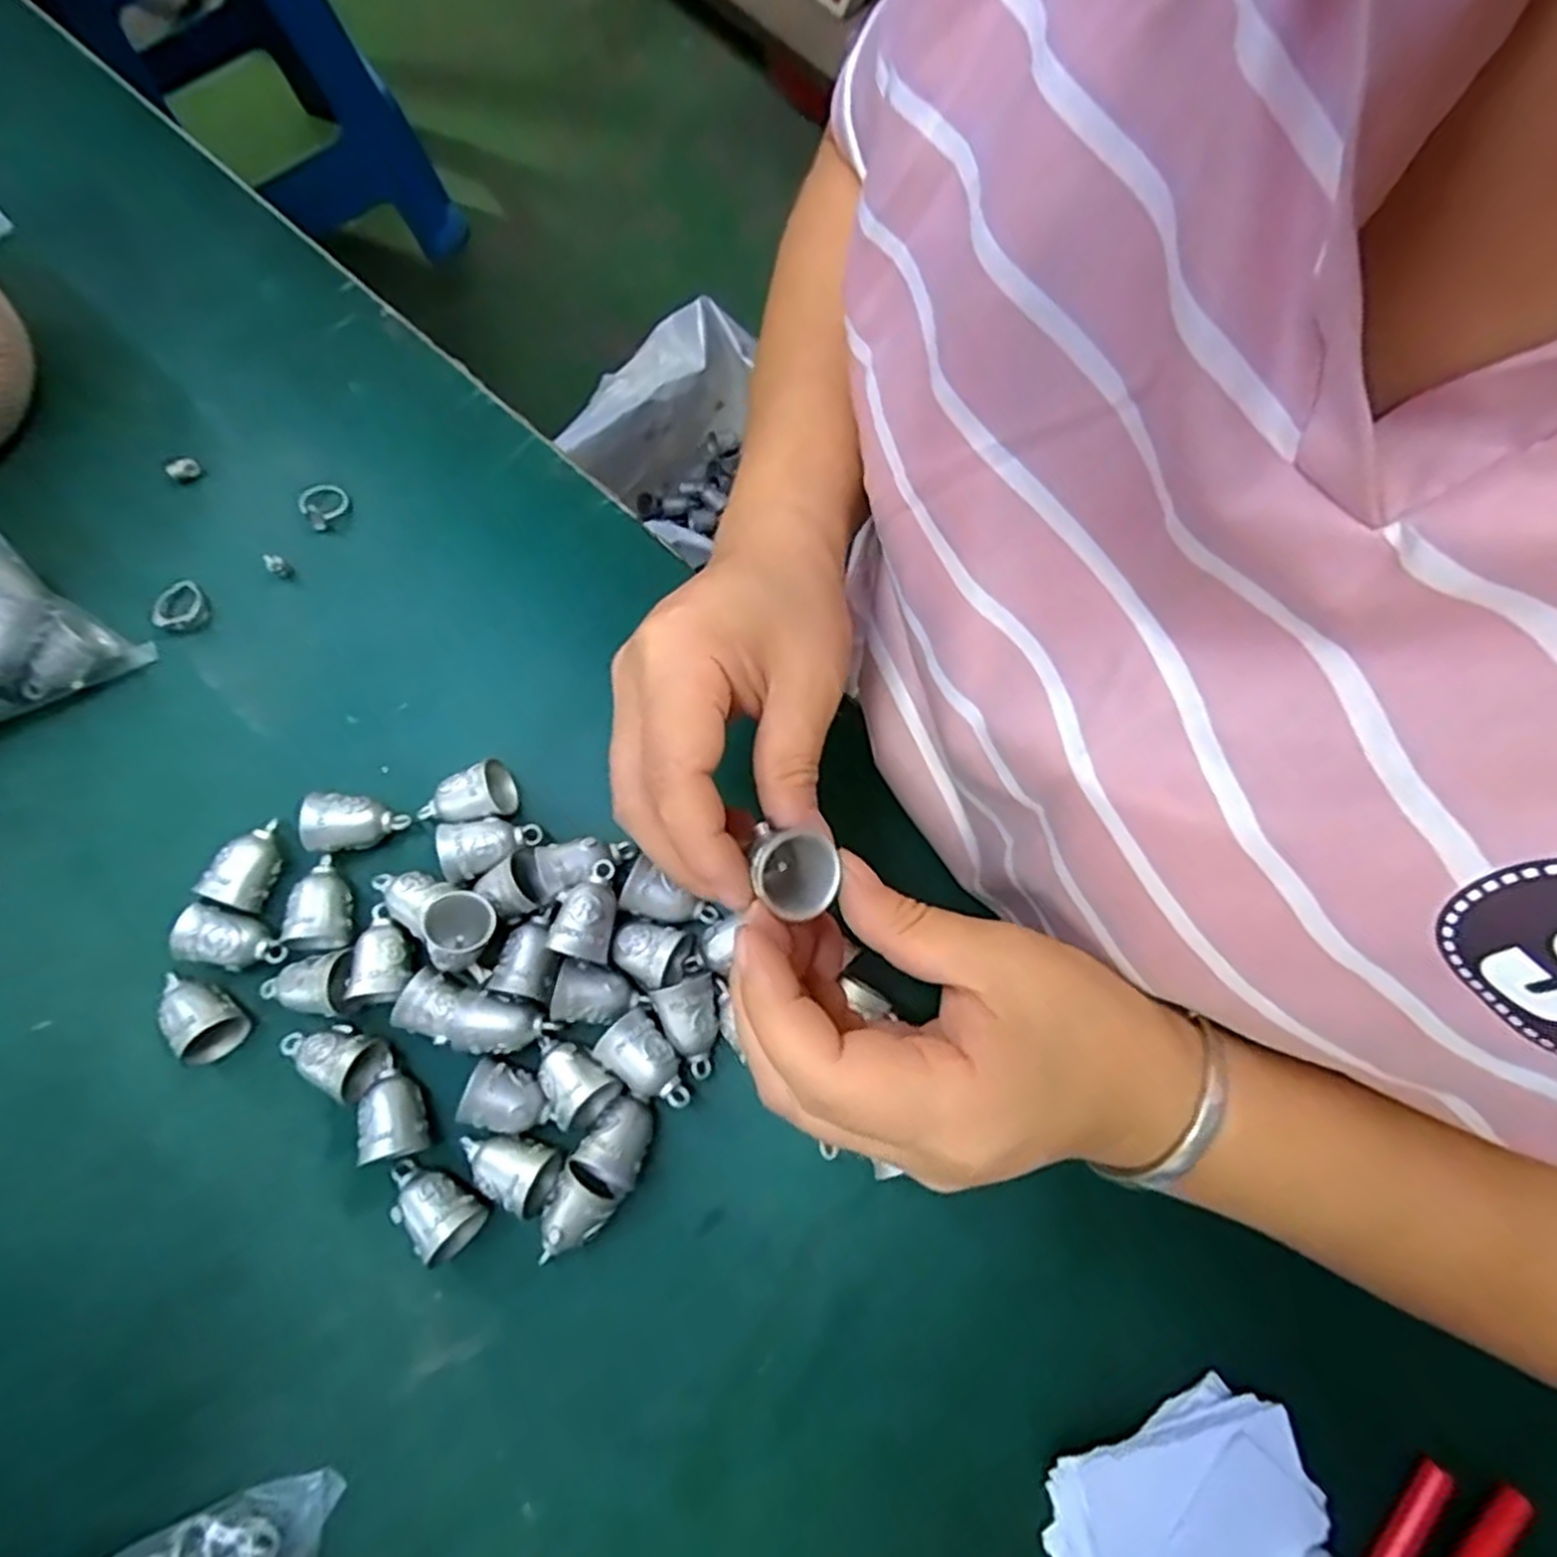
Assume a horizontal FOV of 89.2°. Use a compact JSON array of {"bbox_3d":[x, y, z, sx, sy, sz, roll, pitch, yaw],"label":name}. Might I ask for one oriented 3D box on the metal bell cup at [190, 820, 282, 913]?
[{"bbox_3d":[-0.215,0.034,0.319,0.019,0.023,0.035,11,77,4],"label":"metal bell cup"}]

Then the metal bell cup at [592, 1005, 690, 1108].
[{"bbox_3d":[-0.049,0.107,0.295,0.022,0.023,0.038,-37,79,-8],"label":"metal bell cup"}]

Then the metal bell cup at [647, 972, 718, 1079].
[{"bbox_3d":[-0.032,0.094,0.297,0.023,0.021,0.035,-16,77,-3],"label":"metal bell cup"}]

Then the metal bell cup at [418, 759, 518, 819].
[{"bbox_3d":[-0.127,0.010,0.323,0.039,0.019,0.022,-29,78,-6],"label":"metal bell cup"}]

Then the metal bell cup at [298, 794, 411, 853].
[{"bbox_3d":[-0.171,0.019,0.322,0.035,0.022,0.022,3,76,2],"label":"metal bell cup"}]

